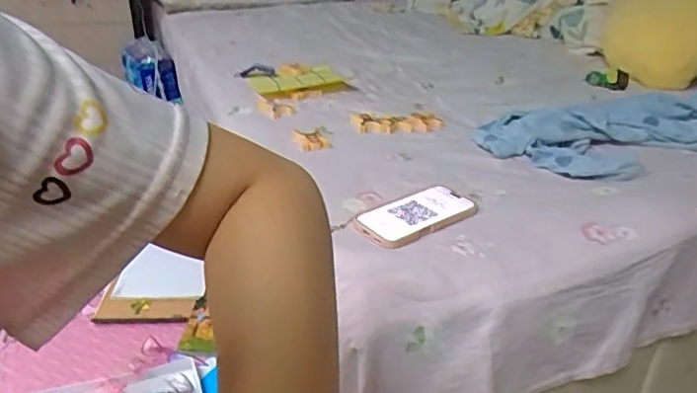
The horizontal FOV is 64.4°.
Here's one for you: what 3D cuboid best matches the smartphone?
[{"bbox_3d":[0.087,0.024,0.709,0.159,0.018,0.086,-21,36,-34],"label":"smartphone"}]

